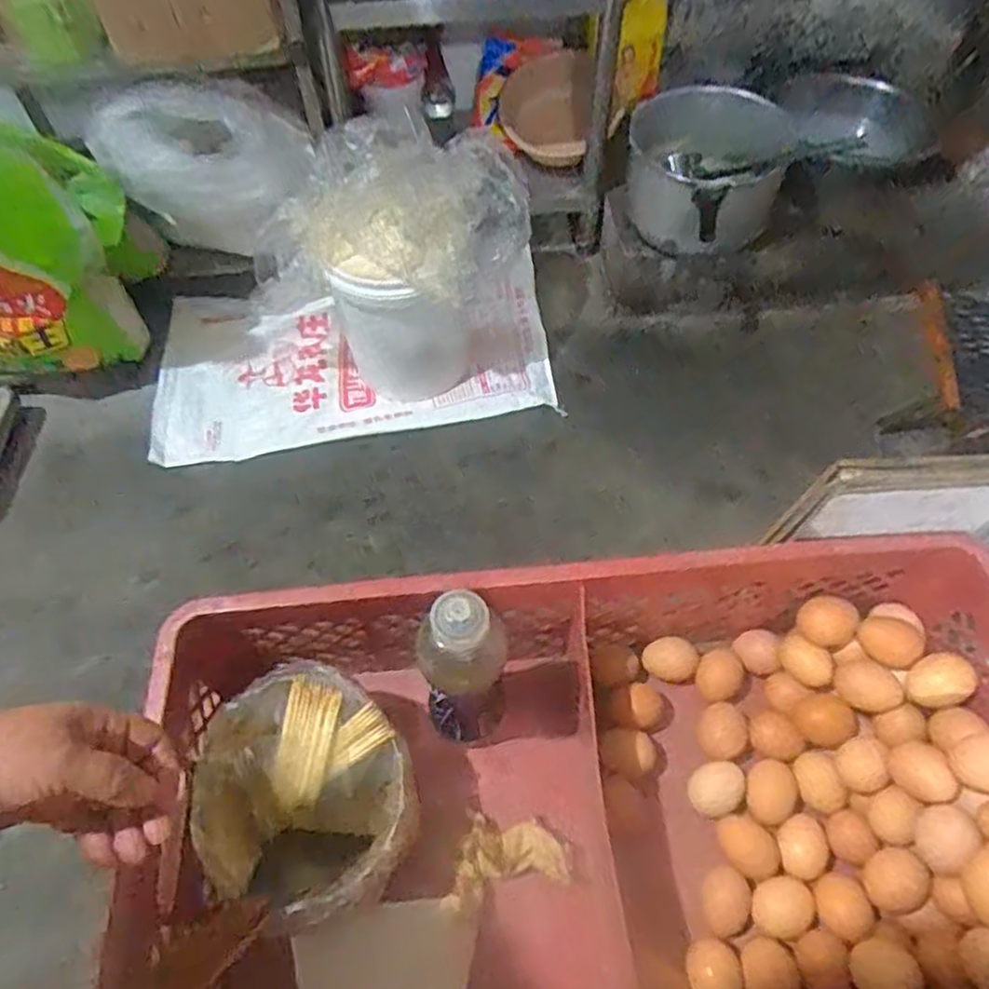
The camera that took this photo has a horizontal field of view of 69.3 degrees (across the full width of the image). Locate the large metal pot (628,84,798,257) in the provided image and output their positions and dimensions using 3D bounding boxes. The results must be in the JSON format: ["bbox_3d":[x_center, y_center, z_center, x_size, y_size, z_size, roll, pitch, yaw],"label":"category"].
[{"bbox_3d":[0.448,-0.692,1.543,0.301,0.204,0.273,0,57,2],"label":"large metal pot"}]

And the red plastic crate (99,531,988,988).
[{"bbox_3d":[0.095,0.240,0.550,0.663,0.194,0.325,-6,57,-1],"label":"red plastic crate"}]

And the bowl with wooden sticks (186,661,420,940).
[{"bbox_3d":[-0.149,0.239,0.567,0.170,0.084,0.156,-1,57,2],"label":"bowl with wooden sticks"}]

